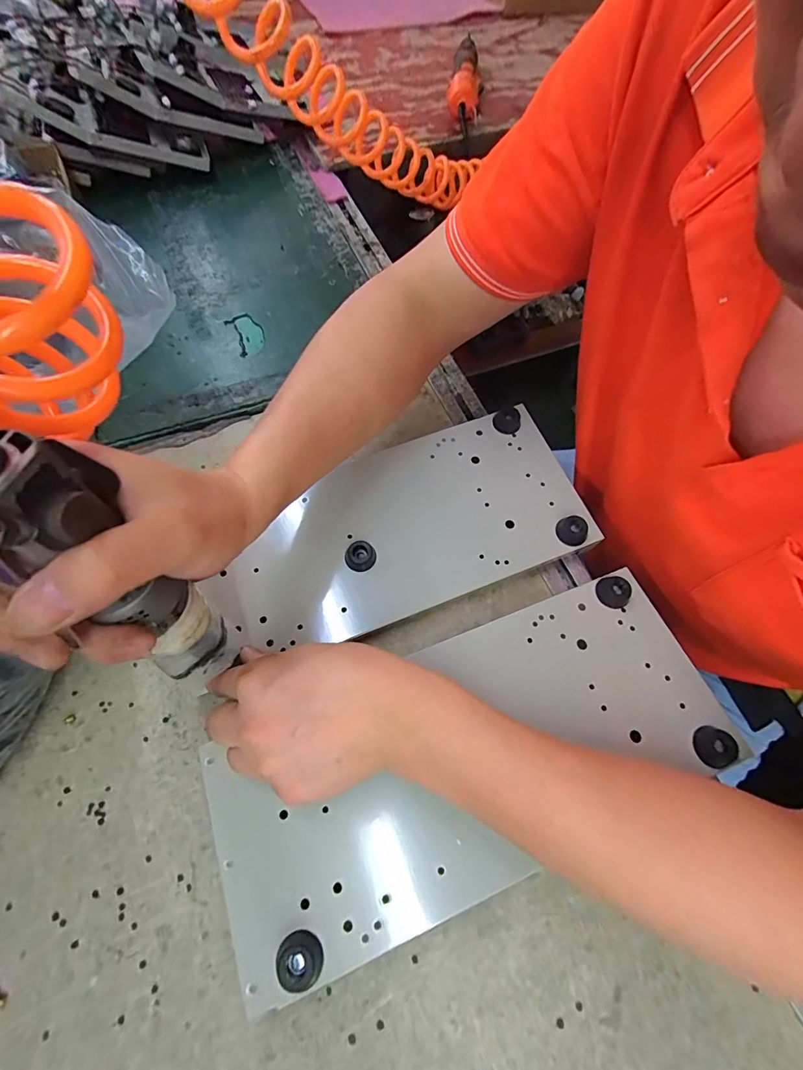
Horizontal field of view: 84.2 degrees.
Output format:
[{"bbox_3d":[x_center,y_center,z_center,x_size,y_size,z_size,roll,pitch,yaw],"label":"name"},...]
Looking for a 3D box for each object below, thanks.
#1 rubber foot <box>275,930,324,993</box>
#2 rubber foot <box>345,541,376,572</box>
[{"bbox_3d":[-0.056,0.234,0.245,0.025,0.013,0.022,15,65,7],"label":"rubber foot"},{"bbox_3d":[-0.033,0.018,0.359,0.024,0.014,0.022,-1,64,-1],"label":"rubber foot"}]

